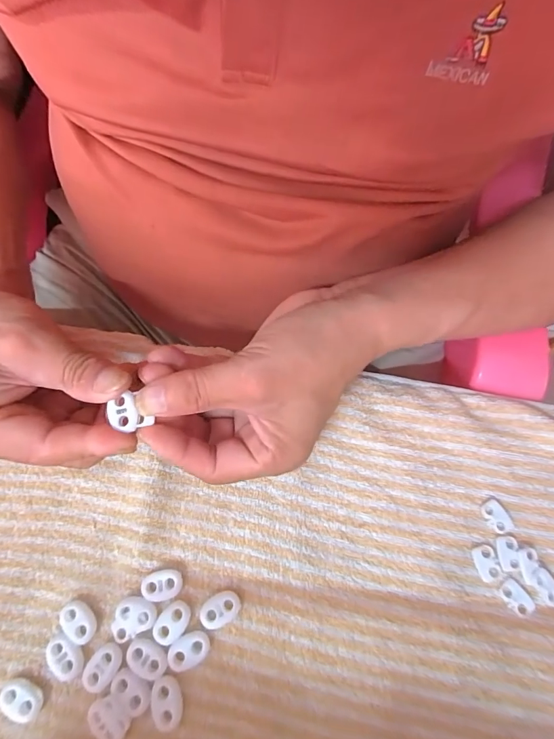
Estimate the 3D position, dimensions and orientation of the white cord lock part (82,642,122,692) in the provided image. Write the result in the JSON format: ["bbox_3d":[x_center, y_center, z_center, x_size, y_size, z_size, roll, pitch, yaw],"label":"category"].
[{"bbox_3d":[-0.091,0.155,0.210,0.014,0.004,0.024,33,73,13],"label":"white cord lock part"}]

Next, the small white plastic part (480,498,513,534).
[{"bbox_3d":[0.129,0.086,0.237,0.012,0.004,0.019,-32,72,-11],"label":"small white plastic part"}]

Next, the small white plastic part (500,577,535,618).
[{"bbox_3d":[0.132,0.125,0.221,0.019,0.004,0.013,42,75,15],"label":"small white plastic part"}]

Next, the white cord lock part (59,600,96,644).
[{"bbox_3d":[-0.108,0.137,0.220,0.015,0.006,0.022,-31,71,-11],"label":"white cord lock part"}]

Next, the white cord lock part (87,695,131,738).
[{"bbox_3d":[-0.084,0.175,0.203,0.021,0.007,0.018,41,75,15],"label":"white cord lock part"}]

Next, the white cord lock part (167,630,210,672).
[{"bbox_3d":[-0.047,0.148,0.212,0.022,0.004,0.016,-35,72,-12],"label":"white cord lock part"}]

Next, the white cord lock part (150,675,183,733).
[{"bbox_3d":[-0.056,0.169,0.206,0.015,0.004,0.022,-15,69,-5],"label":"white cord lock part"}]

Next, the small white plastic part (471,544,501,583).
[{"bbox_3d":[0.119,0.109,0.228,0.012,0.004,0.019,-13,69,-4],"label":"small white plastic part"}]

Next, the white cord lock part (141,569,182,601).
[{"bbox_3d":[-0.064,0.120,0.225,0.022,0.005,0.016,-11,69,-4],"label":"white cord lock part"}]

